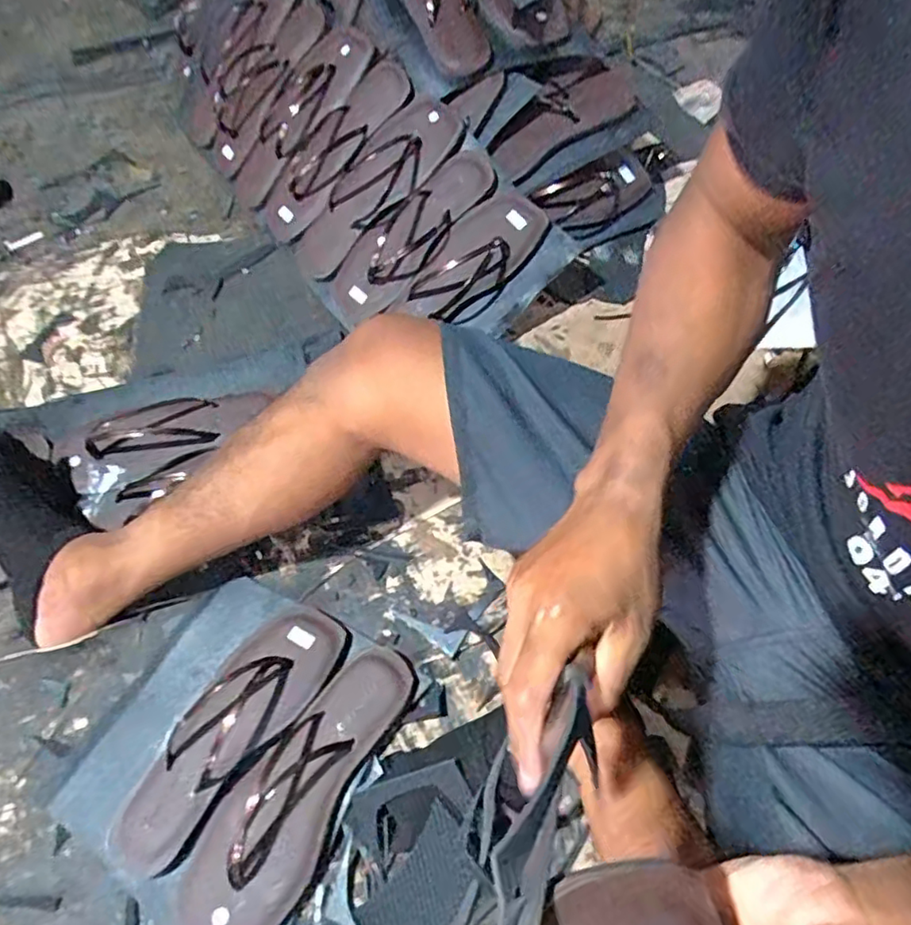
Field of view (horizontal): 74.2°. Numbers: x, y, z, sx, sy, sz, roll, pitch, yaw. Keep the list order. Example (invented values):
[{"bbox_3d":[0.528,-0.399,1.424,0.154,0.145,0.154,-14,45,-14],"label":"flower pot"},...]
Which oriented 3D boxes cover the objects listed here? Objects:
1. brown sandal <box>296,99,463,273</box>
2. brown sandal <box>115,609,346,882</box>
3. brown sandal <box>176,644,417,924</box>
[{"bbox_3d":[-0.102,-0.339,0.745,0.261,0.047,0.089,-39,62,15],"label":"brown sandal"},{"bbox_3d":[-0.201,0.231,0.526,0.087,0.047,0.252,32,67,19],"label":"brown sandal"},{"bbox_3d":[-0.133,0.275,0.505,0.096,0.038,0.266,29,66,17],"label":"brown sandal"}]

